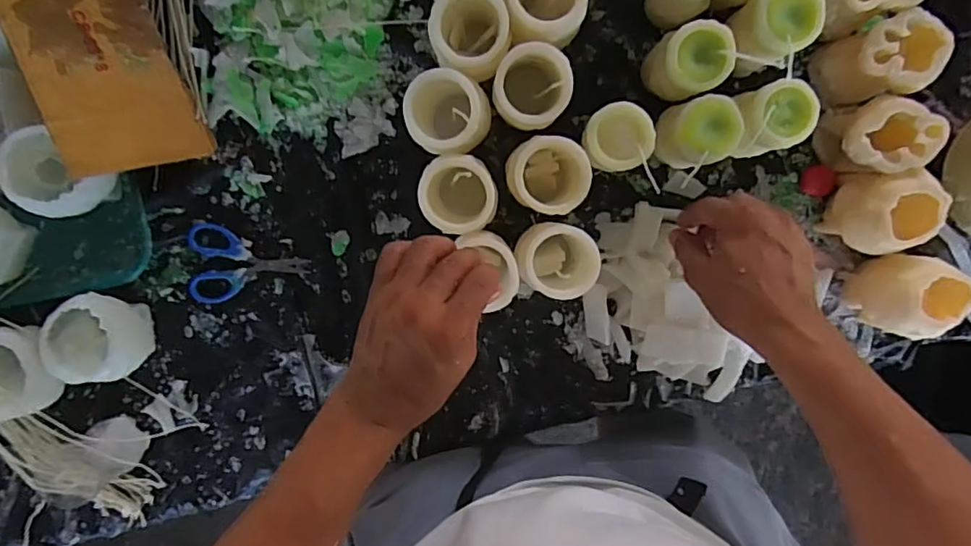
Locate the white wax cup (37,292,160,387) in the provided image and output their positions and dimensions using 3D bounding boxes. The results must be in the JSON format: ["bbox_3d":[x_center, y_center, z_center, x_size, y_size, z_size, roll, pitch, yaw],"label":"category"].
[{"bbox_3d":[-0.356,0.059,0.523,0.063,0.061,0.077,-16,98,0],"label":"white wax cup"}]

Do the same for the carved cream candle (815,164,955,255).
[{"bbox_3d":[0.358,-0.056,0.516,0.070,0.070,0.073,4,98,-3],"label":"carved cream candle"}]

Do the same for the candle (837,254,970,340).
[{"bbox_3d":[0.387,0.020,0.532,0.070,0.085,0.070,15,97,-4],"label":"candle"}]

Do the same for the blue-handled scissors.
[{"bbox_3d":[-0.231,-0.007,0.557,0.114,0.006,0.076,3,98,-2],"label":"blue-handled scissors"}]

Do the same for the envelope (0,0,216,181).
[{"bbox_3d":[-0.334,-0.194,0.479,0.020,0.115,0.215,-10,107,43],"label":"envelope"}]

